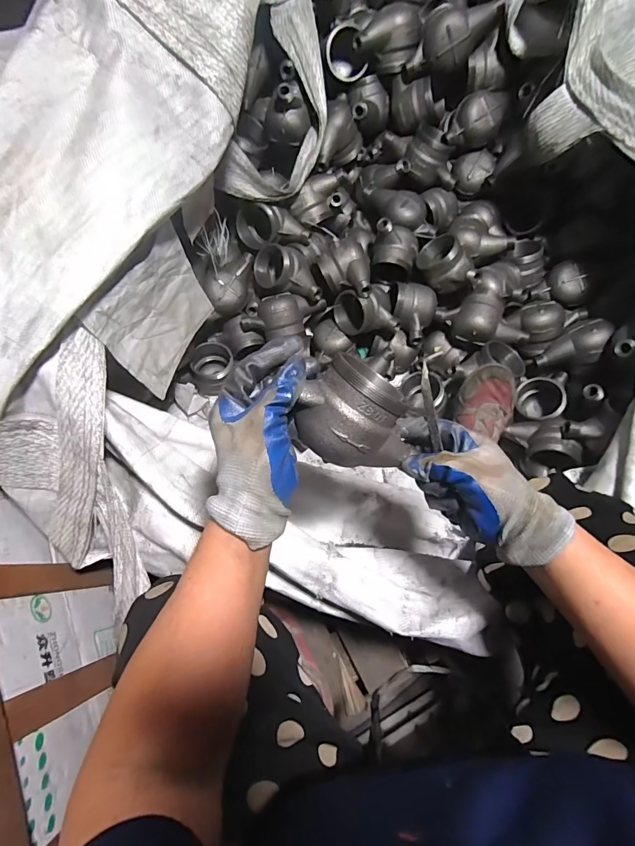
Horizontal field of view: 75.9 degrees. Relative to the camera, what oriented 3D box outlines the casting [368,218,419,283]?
[{"bbox_3d":[0.141,-0.314,0.741,0.079,0.106,0.074,13,71,5],"label":"casting"}]

